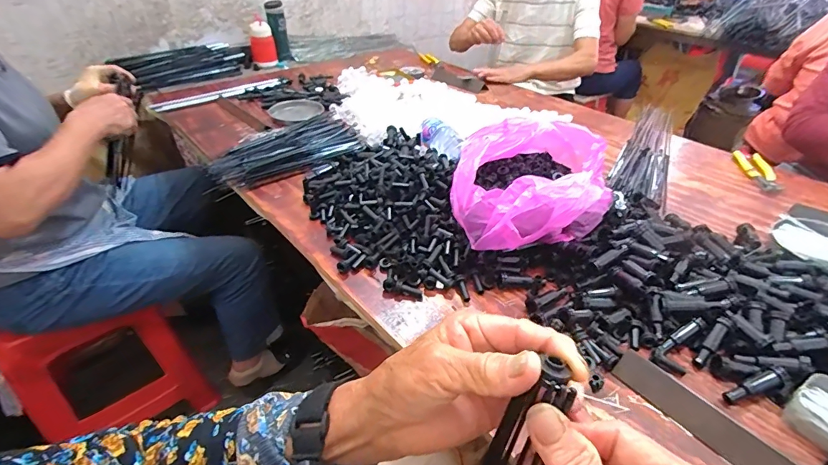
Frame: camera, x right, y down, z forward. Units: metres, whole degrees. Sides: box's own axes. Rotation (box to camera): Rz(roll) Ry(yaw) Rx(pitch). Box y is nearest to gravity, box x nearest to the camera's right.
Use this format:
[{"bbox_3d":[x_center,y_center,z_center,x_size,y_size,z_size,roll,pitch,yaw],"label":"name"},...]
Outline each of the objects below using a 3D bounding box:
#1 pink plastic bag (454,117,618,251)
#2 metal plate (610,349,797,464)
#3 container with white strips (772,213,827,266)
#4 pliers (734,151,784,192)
[{"bbox_3d":[0.181,-0.069,0.650,0.219,0.131,0.246,7,38,8],"label":"pink plastic bag"},{"bbox_3d":[0.294,0.190,0.429,0.176,0.007,0.036,38,94,37],"label":"metal plate"},{"bbox_3d":[0.635,0.018,0.648,0.095,0.026,0.129,-13,39,-17],"label":"container with white strips"},{"bbox_3d":[0.714,-0.130,0.869,0.048,0.016,0.146,7,38,8],"label":"pliers"}]

